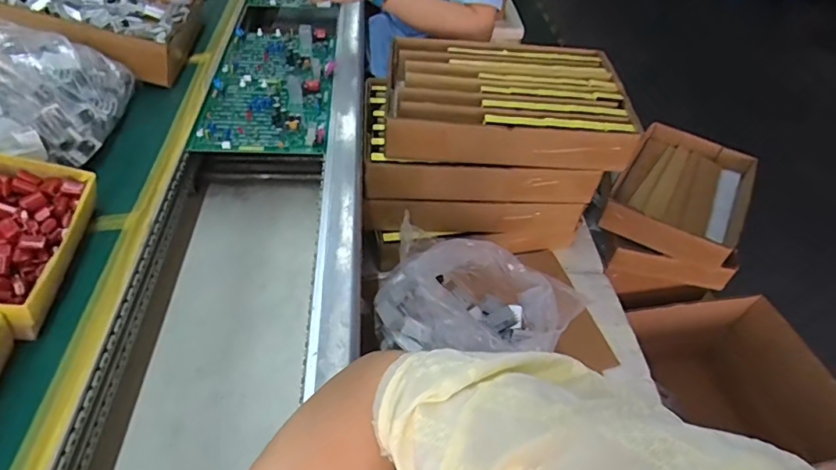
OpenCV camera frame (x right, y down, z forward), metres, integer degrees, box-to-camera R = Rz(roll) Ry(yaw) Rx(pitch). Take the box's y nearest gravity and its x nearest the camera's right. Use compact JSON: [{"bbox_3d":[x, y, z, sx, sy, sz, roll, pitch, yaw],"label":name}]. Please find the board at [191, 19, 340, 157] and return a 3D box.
[{"bbox_3d":[-0.234,-0.267,0.813,0.185,0.036,0.388,1,46,-7],"label":"board"}]

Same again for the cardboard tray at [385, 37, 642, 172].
[{"bbox_3d":[0.134,-0.219,0.796,0.361,0.085,0.246,3,46,-5],"label":"cardboard tray"}]

